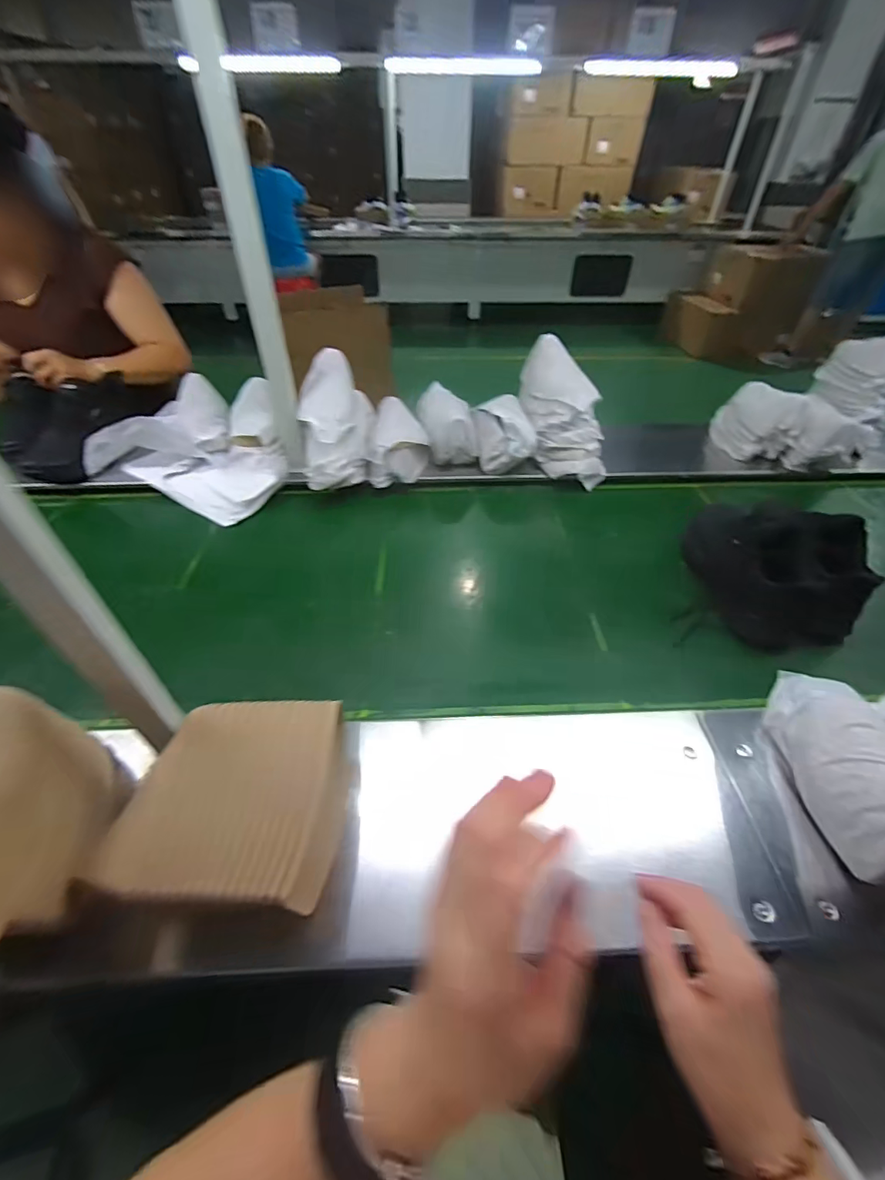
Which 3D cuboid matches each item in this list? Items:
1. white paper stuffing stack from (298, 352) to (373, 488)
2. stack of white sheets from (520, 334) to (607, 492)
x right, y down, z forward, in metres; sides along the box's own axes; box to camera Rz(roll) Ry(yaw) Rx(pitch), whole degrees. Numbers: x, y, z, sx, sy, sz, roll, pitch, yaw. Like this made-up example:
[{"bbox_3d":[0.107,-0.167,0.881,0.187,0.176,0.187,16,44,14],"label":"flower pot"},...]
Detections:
[{"bbox_3d":[-0.212,-0.331,0.921,0.130,0.121,0.265,-2,77,-3],"label":"white paper stuffing stack"},{"bbox_3d":[0.246,-0.373,0.945,0.136,0.112,0.319,-10,78,-11],"label":"stack of white sheets"}]

